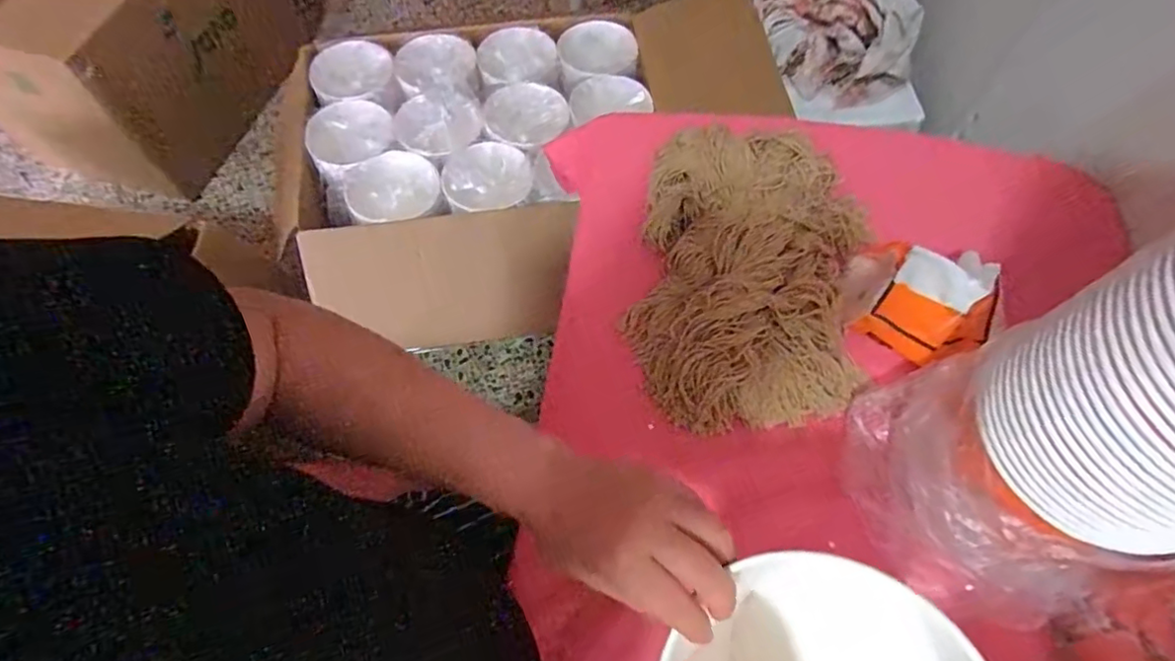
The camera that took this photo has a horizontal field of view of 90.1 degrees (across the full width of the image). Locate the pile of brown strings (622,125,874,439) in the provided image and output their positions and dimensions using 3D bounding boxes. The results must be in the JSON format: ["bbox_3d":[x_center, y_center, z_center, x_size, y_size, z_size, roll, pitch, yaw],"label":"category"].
[{"bbox_3d":[0.163,-0.059,0.577,0.232,0.086,0.313,12,65,6],"label":"pile of brown strings"}]

